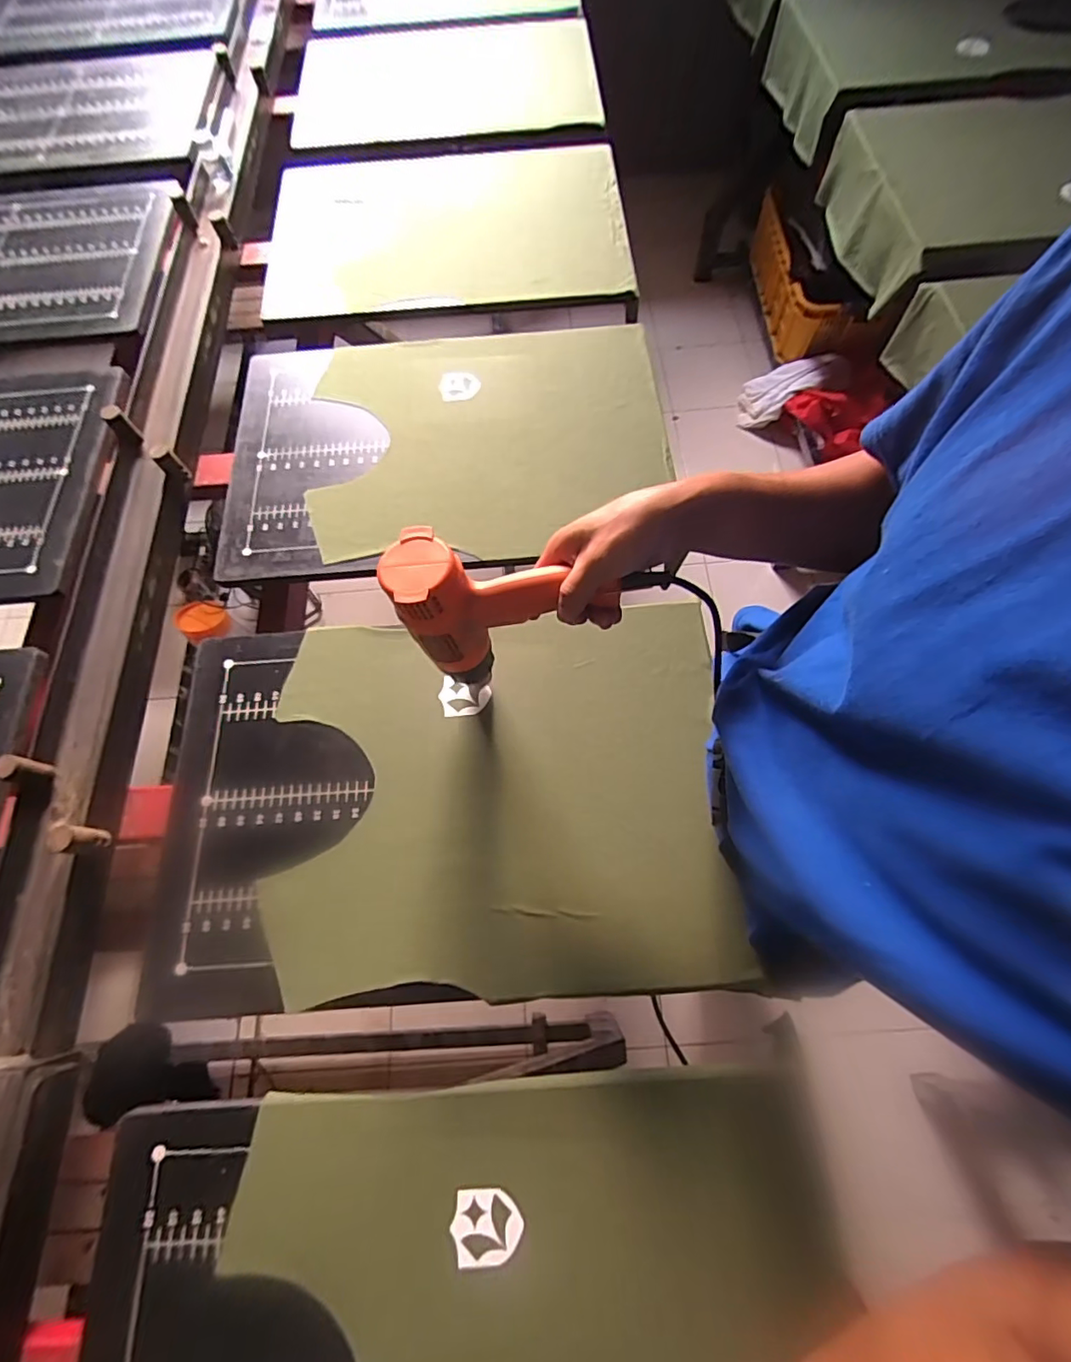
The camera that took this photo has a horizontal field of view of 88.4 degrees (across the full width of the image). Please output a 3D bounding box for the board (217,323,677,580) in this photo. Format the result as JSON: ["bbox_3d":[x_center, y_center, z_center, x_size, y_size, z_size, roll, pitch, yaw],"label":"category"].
[{"bbox_3d":[-0.123,-0.339,0.766,0.593,0.021,0.399,-4,69,-1],"label":"board"}]

